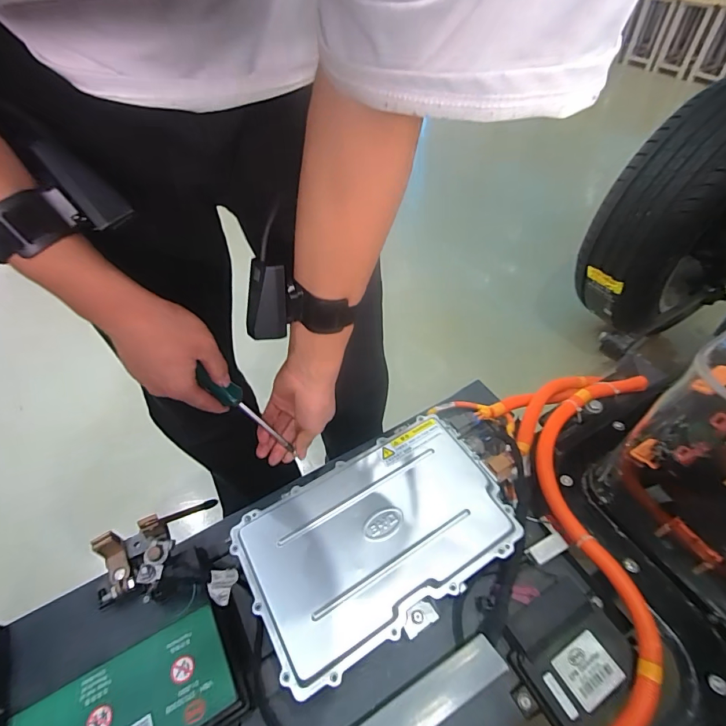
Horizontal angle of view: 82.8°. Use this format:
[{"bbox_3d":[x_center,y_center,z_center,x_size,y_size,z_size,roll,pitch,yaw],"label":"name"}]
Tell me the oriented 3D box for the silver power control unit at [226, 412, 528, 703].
[{"bbox_3d":[0.021,0.215,0.528,0.330,0.048,0.212,-25,54,-18],"label":"silver power control unit"}]

